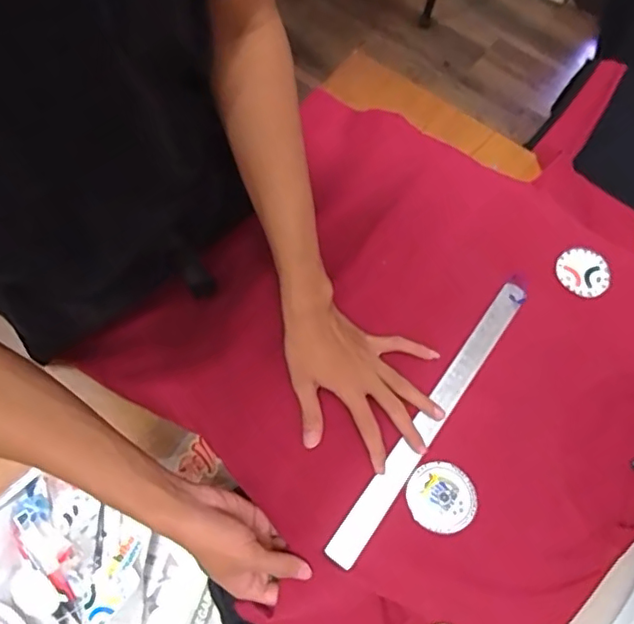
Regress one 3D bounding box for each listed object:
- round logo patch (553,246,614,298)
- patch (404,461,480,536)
[{"bbox_3d":[0.289,-0.043,0.609,0.056,0.005,0.056,0,67,0],"label":"round logo patch"},{"bbox_3d":[0.116,0.172,0.526,0.061,0.005,0.063,0,67,0],"label":"patch"}]

